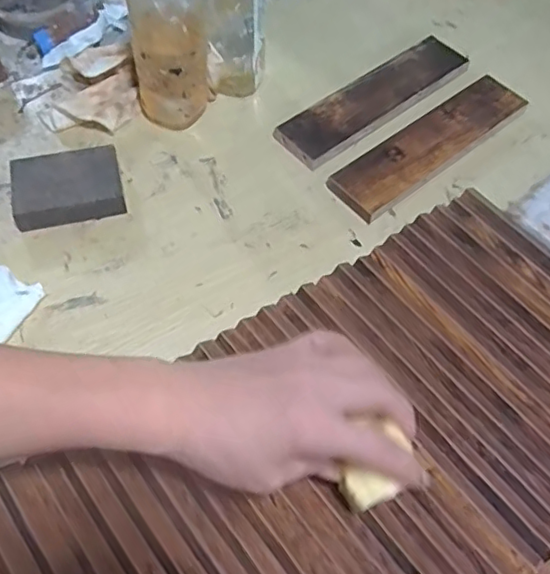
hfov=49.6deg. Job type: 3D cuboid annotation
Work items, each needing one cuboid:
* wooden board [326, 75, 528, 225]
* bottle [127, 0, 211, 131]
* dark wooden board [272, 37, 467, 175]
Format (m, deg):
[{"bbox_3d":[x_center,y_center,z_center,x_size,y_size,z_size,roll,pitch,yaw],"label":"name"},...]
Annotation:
[{"bbox_3d":[0.165,-0.149,0.624,0.248,0.023,0.063,-34,66,-23],"label":"wooden board"},{"bbox_3d":[-0.100,-0.255,0.566,0.077,0.211,0.086,-5,58,-7],"label":"bottle"},{"bbox_3d":[0.116,-0.209,0.664,0.256,0.020,0.068,-35,67,-23],"label":"dark wooden board"}]

